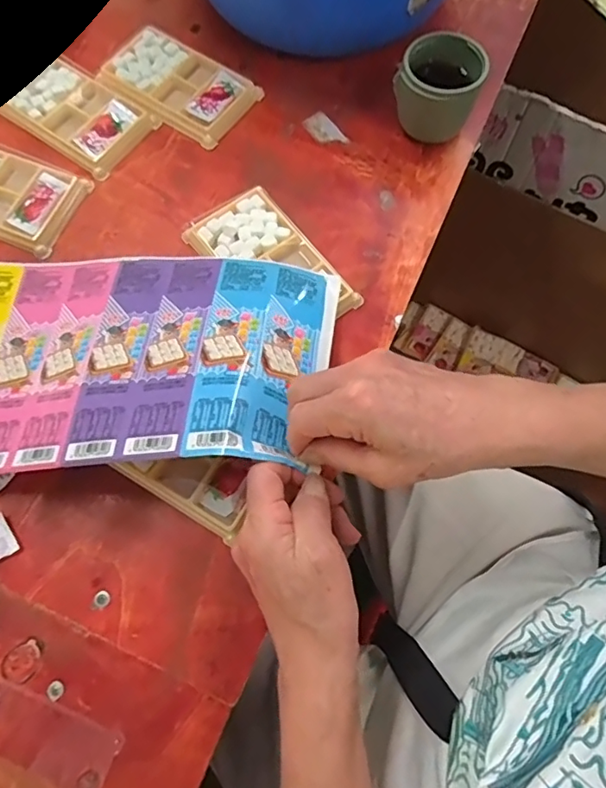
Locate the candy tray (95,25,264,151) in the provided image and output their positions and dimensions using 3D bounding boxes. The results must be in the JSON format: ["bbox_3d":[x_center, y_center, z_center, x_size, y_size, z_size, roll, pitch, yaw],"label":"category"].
[{"bbox_3d":[-0.113,-0.282,0.487,0.132,0.011,0.078,32,74,10],"label":"candy tray"}]

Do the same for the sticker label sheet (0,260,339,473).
[{"bbox_3d":[-0.146,-0.029,0.372,0.331,0.041,0.172,-1,58,9],"label":"sticker label sheet"}]

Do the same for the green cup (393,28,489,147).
[{"bbox_3d":[0.113,-0.253,0.447,0.065,0.063,0.061,0,72,0],"label":"green cup"}]

